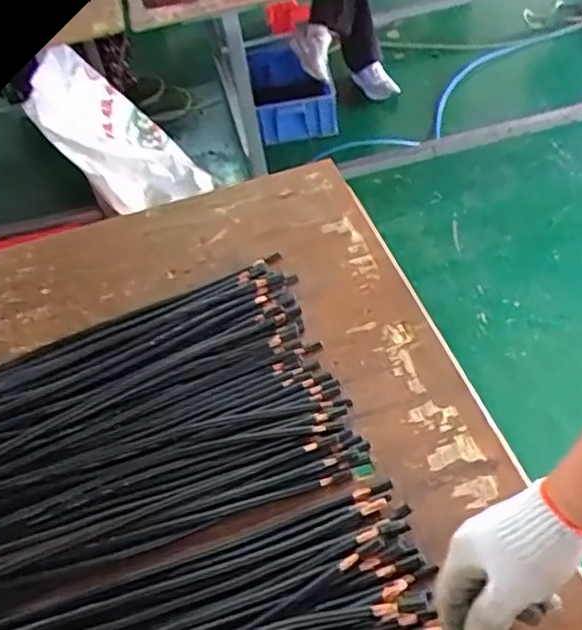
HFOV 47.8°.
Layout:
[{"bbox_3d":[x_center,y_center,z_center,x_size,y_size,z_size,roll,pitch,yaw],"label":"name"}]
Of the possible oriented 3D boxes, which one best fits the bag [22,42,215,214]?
[{"bbox_3d":[-0.467,-0.451,1.736,0.153,0.700,0.284,18,84,23],"label":"bag"}]

